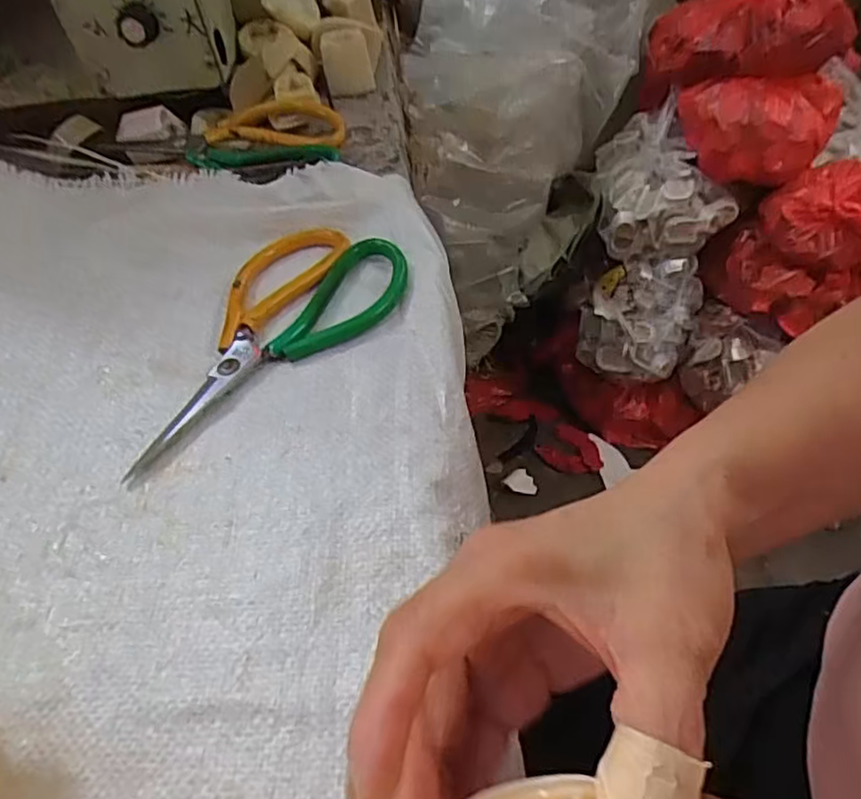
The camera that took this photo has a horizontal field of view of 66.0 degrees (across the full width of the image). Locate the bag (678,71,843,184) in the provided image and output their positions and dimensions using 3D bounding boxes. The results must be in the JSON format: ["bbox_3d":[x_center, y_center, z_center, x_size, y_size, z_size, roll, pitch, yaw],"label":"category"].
[{"bbox_3d":[0.491,-0.404,0.976,0.226,0.102,0.149,4,51,8],"label":"bag"}]

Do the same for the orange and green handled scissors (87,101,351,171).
[{"bbox_3d":[-0.153,-0.187,0.487,0.175,0.020,0.062,-14,50,-7],"label":"orange and green handled scissors"}]

